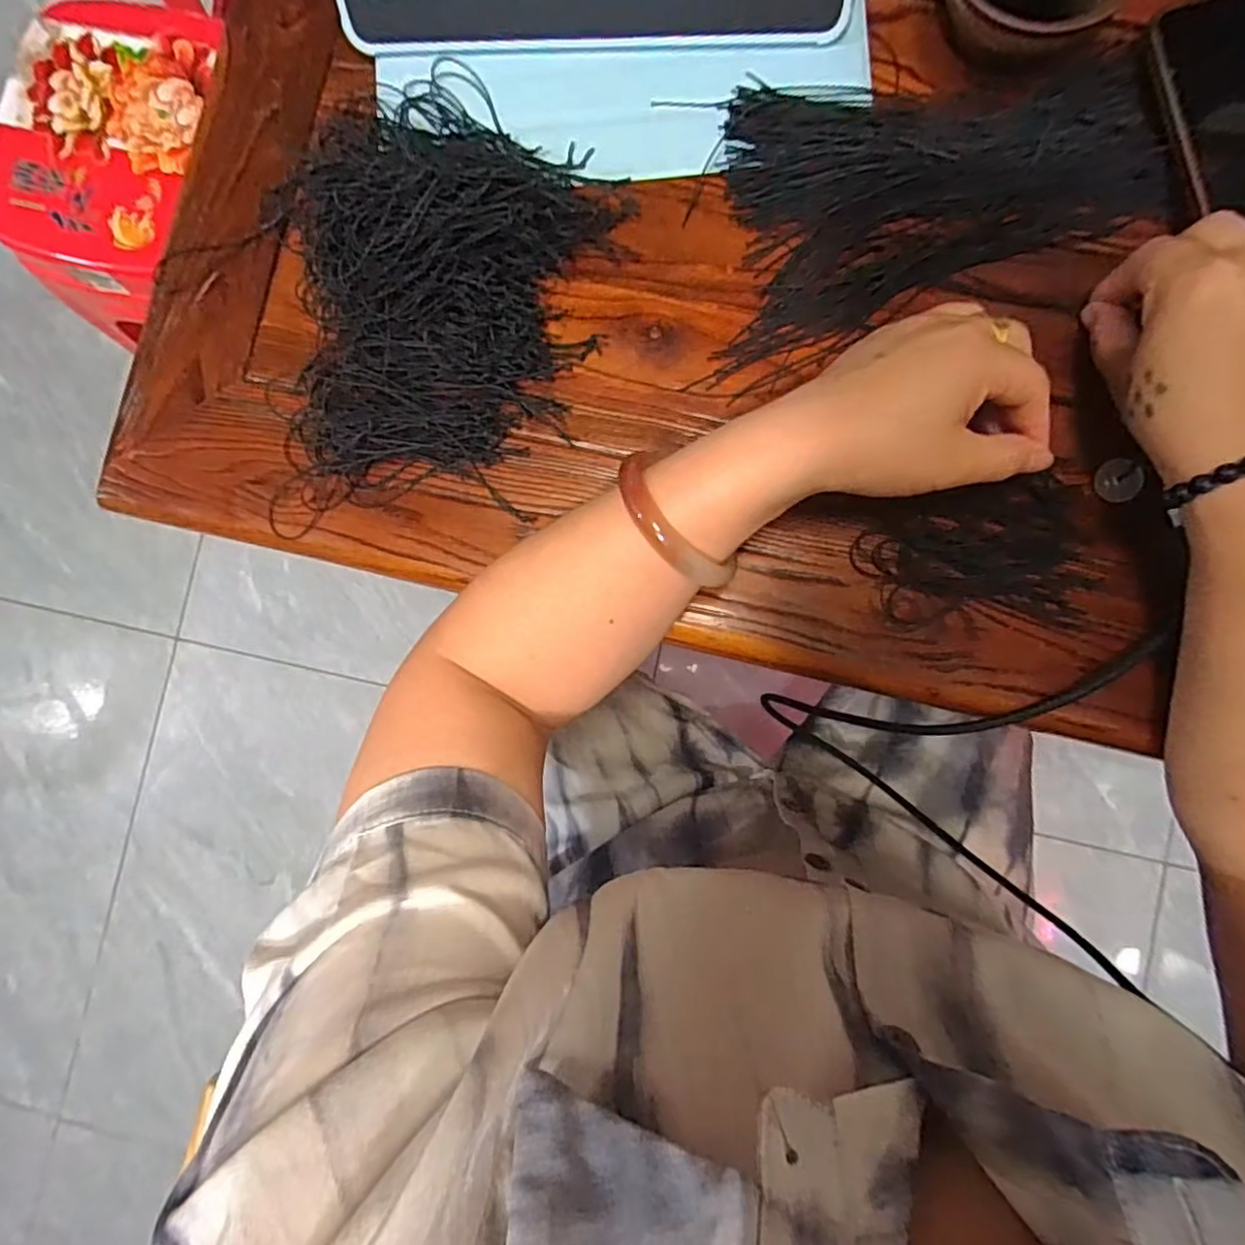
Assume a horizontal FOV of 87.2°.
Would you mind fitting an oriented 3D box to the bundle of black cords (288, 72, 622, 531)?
[{"bbox_3d":[-0.093,-0.149,0.325,0.144,0.055,0.194,12,87,4],"label":"bundle of black cords"}]

